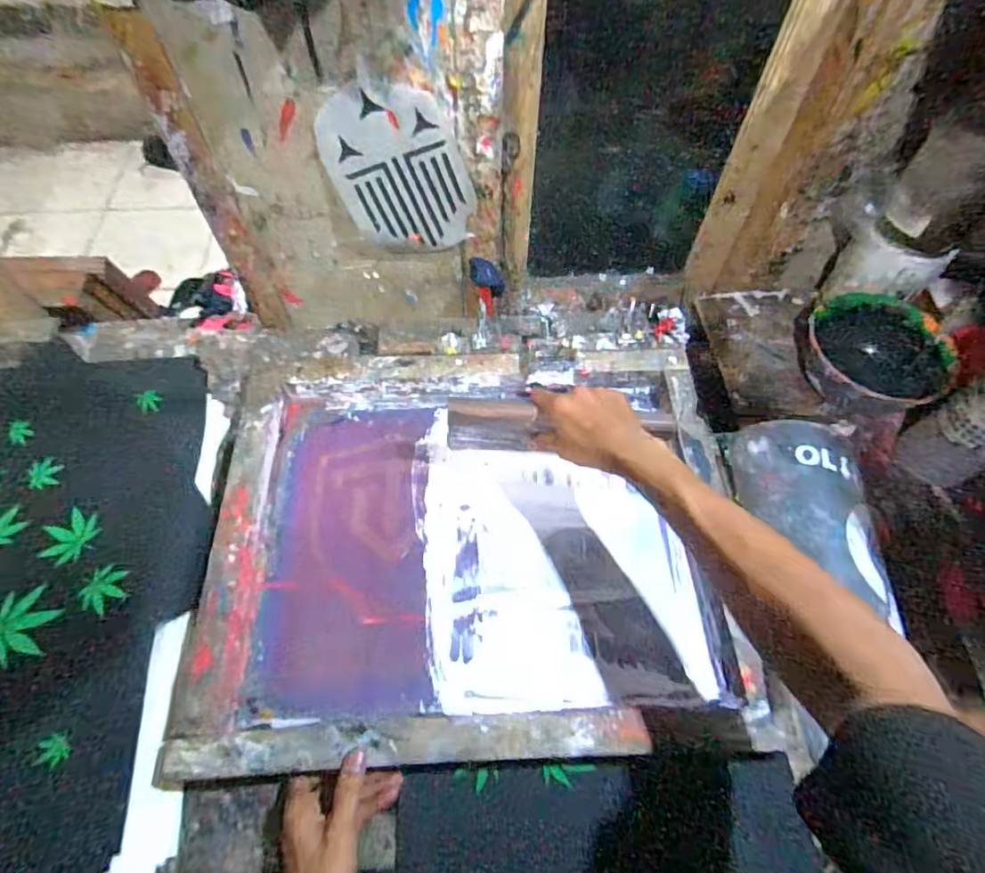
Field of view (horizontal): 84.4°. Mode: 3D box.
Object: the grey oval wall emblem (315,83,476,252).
[{"bbox_3d":[-0.113,-0.321,0.676,0.156,0.213,0.010,-12,53,7],"label":"grey oval wall emblem"}]

